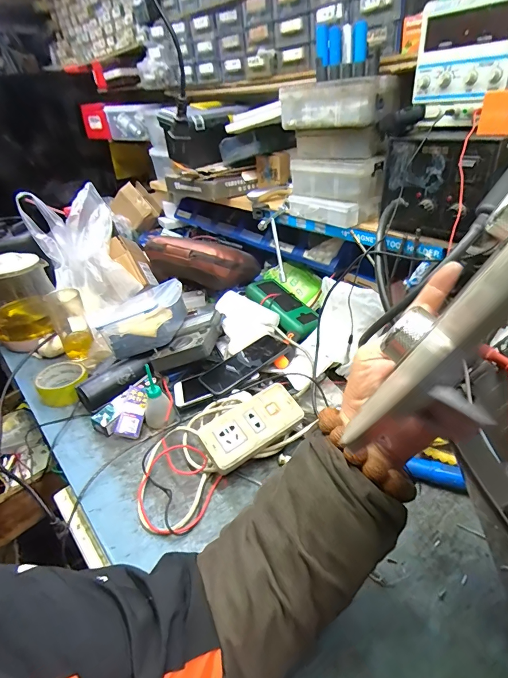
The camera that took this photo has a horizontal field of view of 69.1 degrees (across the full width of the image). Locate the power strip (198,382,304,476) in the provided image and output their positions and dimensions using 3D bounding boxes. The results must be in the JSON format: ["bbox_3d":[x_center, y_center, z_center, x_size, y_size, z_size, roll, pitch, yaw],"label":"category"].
[{"bbox_3d":[-0.002,0.132,0.545,0.149,0.039,0.073,-29,65,-25],"label":"power strip"}]

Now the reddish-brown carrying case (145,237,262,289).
[{"bbox_3d":[-0.137,-0.181,0.898,0.279,0.106,0.096,4,34,11],"label":"reddish-brown carrying case"}]

